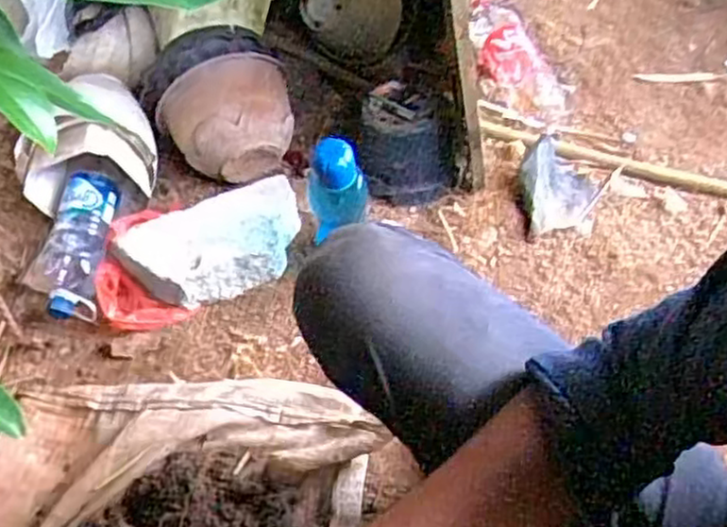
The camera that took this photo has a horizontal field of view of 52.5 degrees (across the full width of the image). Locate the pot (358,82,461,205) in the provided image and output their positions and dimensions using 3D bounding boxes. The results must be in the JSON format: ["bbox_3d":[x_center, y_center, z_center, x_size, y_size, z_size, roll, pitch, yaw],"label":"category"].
[{"bbox_3d":[0.066,-0.183,1.115,0.142,0.139,0.118,0,47,0],"label":"pot"}]

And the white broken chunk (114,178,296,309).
[{"bbox_3d":[-0.213,-0.023,1.061,0.257,0.087,0.128,-15,49,-13],"label":"white broken chunk"}]

